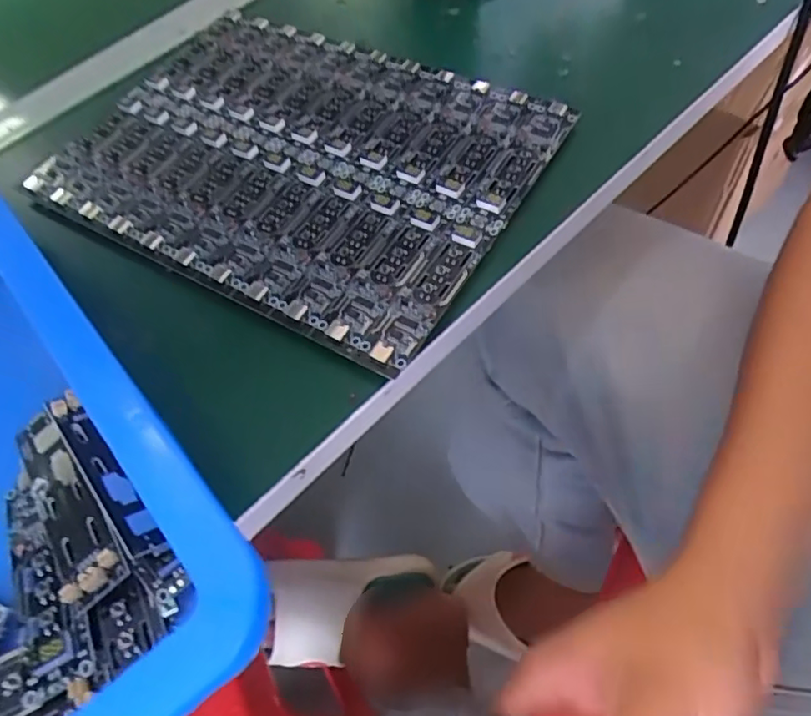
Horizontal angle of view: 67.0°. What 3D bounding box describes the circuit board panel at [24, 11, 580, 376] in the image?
[{"bbox_3d":[-0.064,-0.112,0.336,0.251,0.012,0.183,27,64,19],"label":"circuit board panel"}]

